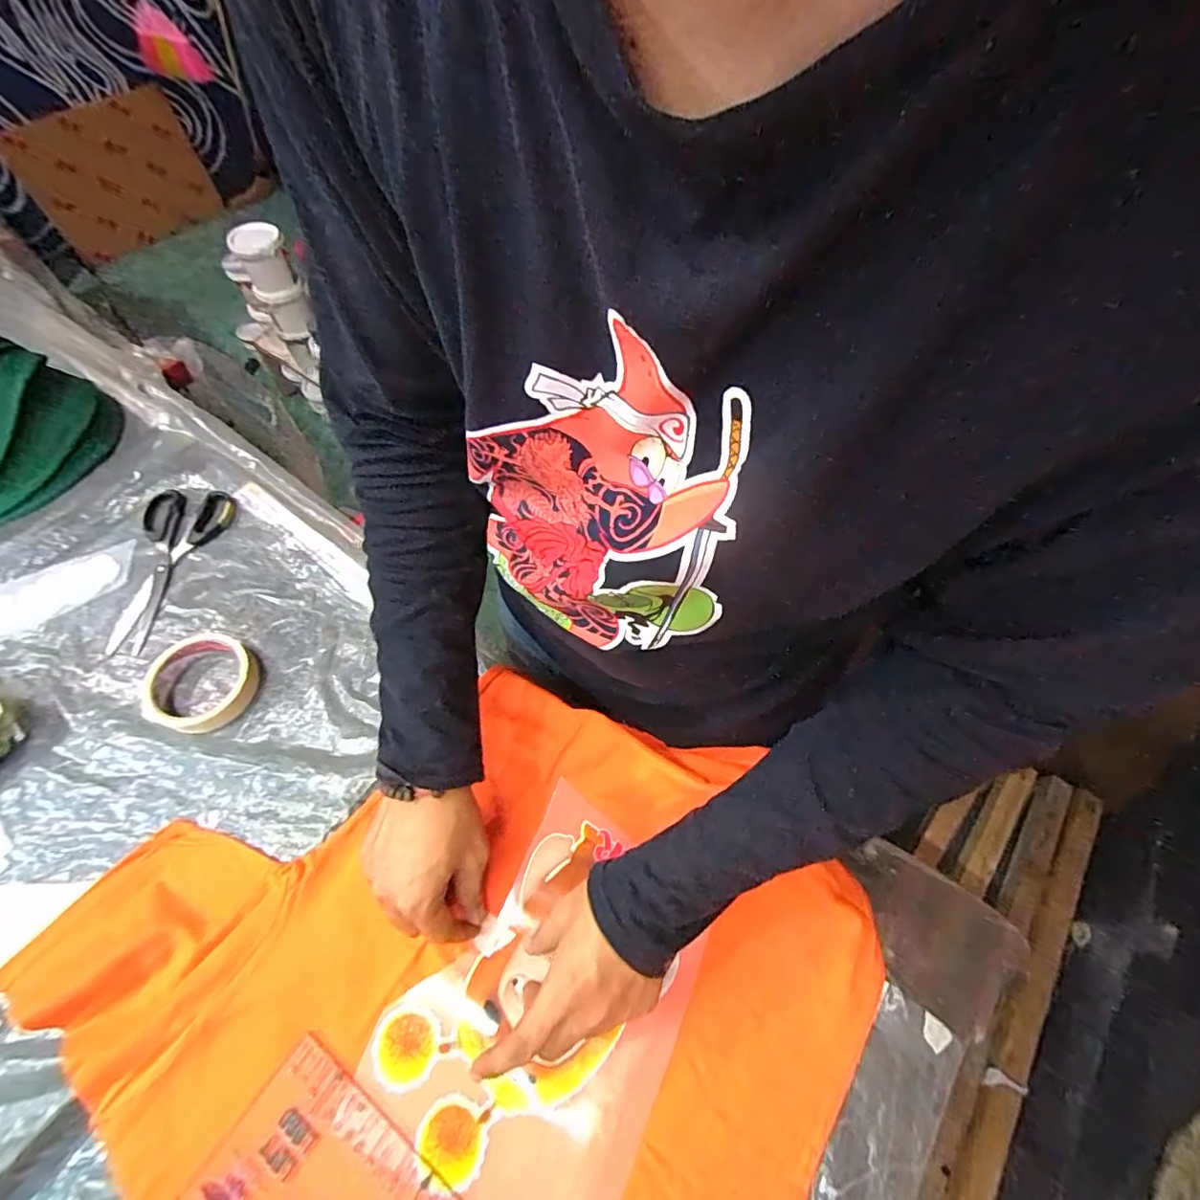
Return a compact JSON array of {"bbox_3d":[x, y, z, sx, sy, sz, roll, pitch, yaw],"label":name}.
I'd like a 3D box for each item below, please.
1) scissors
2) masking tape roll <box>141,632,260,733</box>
[{"bbox_3d":[-0.484,-0.039,0.598,0.102,0.013,0.200,5,60,2],"label":"scissors"},{"bbox_3d":[-0.380,0.080,0.521,0.088,0.024,0.095,1,60,-1],"label":"masking tape roll"}]

